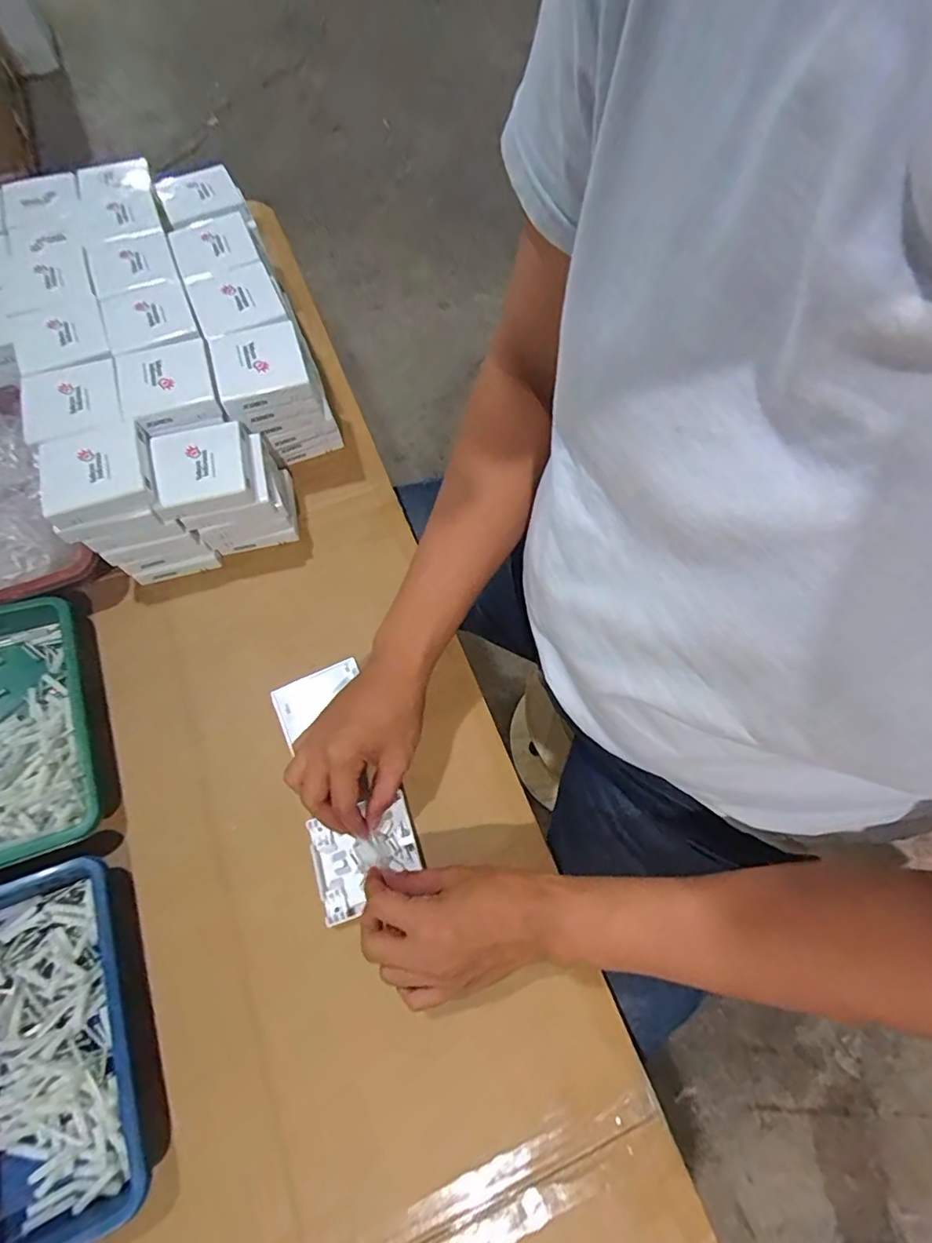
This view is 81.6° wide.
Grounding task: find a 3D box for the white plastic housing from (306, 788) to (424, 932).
[{"bbox_3d":[-0.086,0.203,0.464,0.088,0.014,0.080,-16,68,-9],"label":"white plastic housing"}]

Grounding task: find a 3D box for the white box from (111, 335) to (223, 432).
[{"bbox_3d":[-0.290,-0.229,0.525,0.080,0.024,0.088,-18,68,-8],"label":"white box"}]

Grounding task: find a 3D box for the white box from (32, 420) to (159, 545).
[{"bbox_3d":[-0.332,-0.132,0.489,0.091,0.030,0.087,-17,68,-8],"label":"white box"}]

